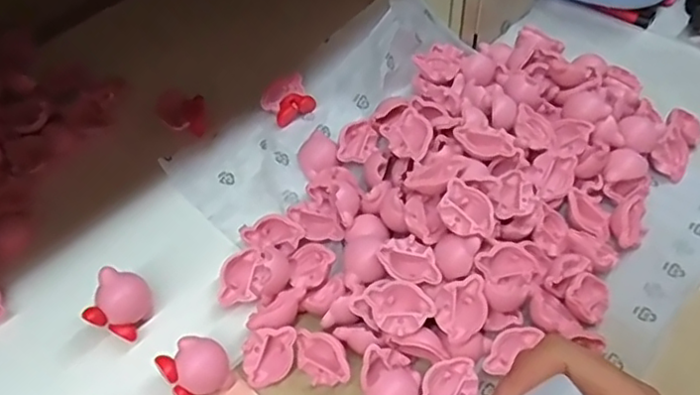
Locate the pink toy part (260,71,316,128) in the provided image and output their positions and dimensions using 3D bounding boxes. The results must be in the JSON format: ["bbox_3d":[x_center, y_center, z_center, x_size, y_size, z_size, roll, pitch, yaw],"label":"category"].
[{"bbox_3d":[-0.046,-0.073,0.461,0.037,0.012,0.036,-31,60,-20],"label":"pink toy part"}]

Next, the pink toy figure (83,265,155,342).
[{"bbox_3d":[-0.128,0.061,0.357,0.024,0.033,0.033,12,53,12],"label":"pink toy figure"}]

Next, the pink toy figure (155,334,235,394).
[{"bbox_3d":[-0.083,0.093,0.344,0.033,0.023,0.029,-31,60,-20],"label":"pink toy figure"}]

